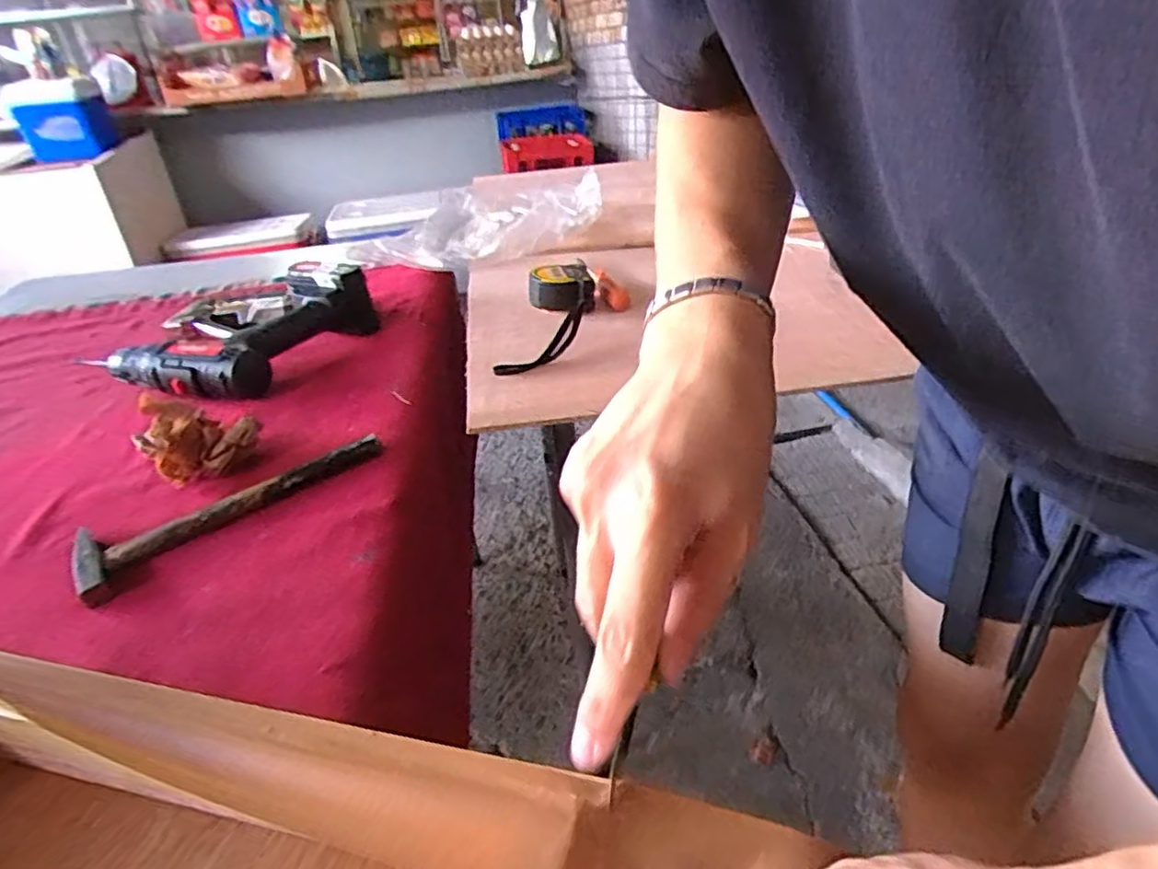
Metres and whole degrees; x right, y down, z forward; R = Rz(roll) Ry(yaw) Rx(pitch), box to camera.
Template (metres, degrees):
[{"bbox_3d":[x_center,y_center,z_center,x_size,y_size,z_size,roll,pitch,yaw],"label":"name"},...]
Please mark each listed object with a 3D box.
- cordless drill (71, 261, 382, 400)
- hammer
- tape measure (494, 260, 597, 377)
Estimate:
[{"bbox_3d":[-0.355,-0.111,0.692,0.194,0.074,0.203,9,36,24],"label":"cordless drill"},{"bbox_3d":[-0.247,0.044,0.472,0.062,0.018,0.202,22,42,38],"label":"hammer"},{"bbox_3d":[-0.028,-0.119,0.646,0.075,0.041,0.183,0,31,8],"label":"tape measure"}]

